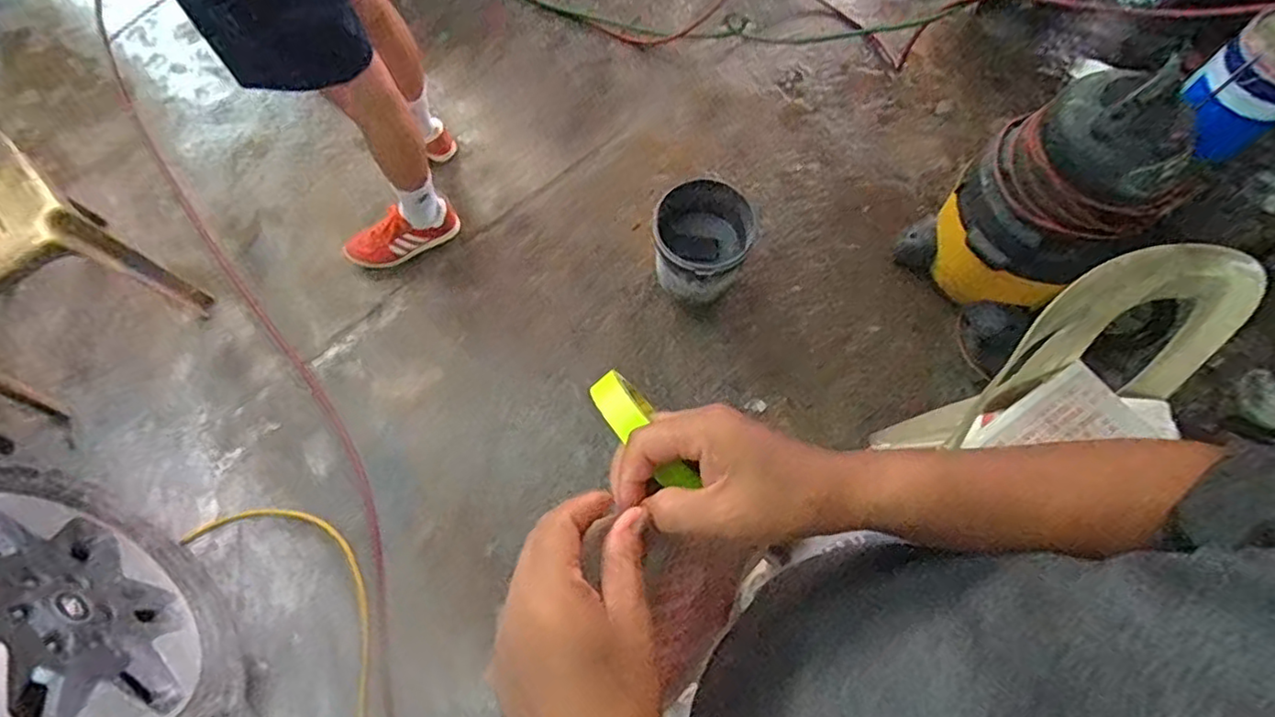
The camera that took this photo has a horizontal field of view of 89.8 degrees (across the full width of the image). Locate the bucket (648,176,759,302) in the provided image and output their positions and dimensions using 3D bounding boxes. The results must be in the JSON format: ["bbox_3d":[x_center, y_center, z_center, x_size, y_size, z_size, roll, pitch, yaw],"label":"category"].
[{"bbox_3d":[0.150,-0.267,1.518,0.221,0.227,0.231,0,72,1],"label":"bucket"}]

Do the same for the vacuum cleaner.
[{"bbox_3d":[0.893,-0.343,1.378,0.364,0.556,0.346,42,77,13],"label":"vacuum cleaner"}]

